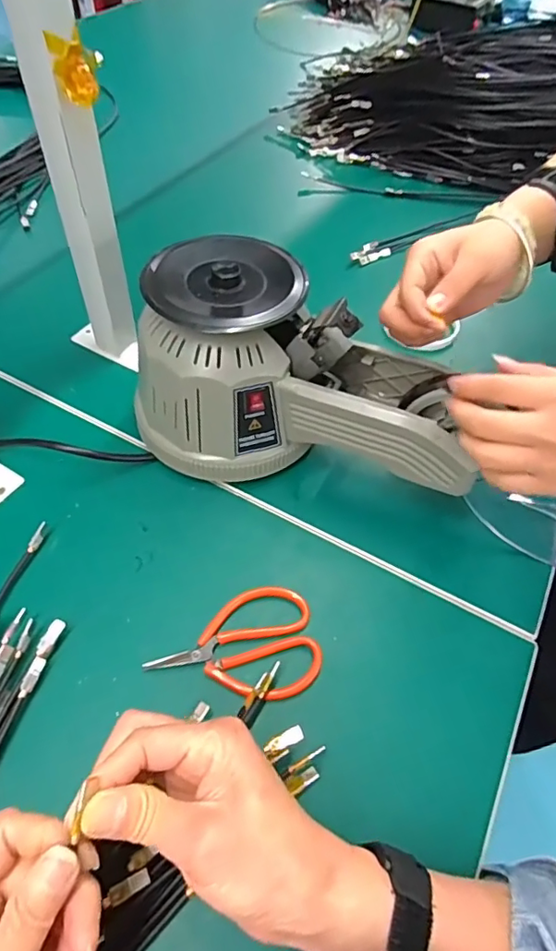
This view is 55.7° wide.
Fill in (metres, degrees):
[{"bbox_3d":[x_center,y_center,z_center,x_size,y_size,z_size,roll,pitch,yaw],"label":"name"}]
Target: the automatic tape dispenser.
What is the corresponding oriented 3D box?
[{"bbox_3d":[0.018,-0.074,0.414,0.262,0.143,0.133,10,55,5],"label":"automatic tape dispenser"}]

